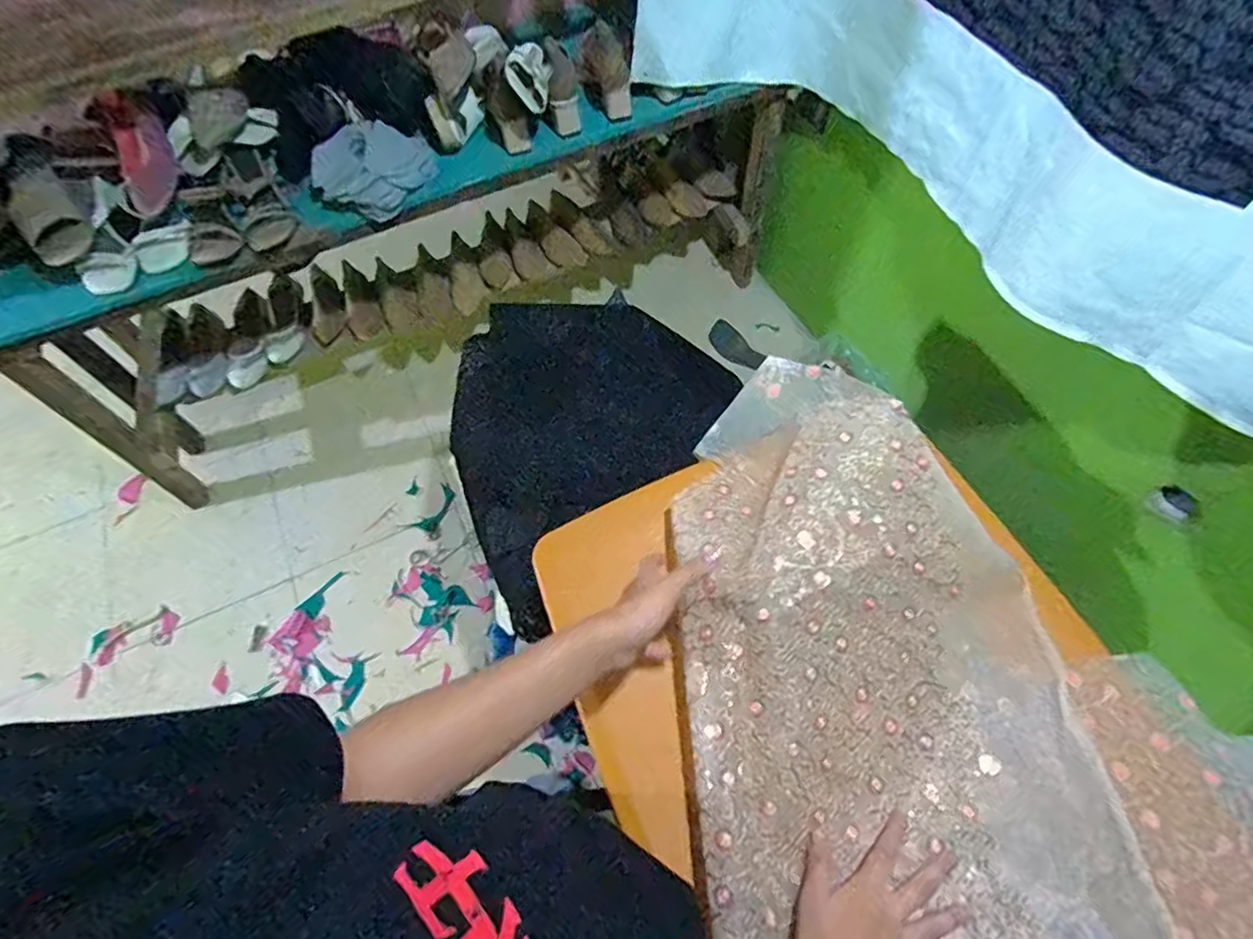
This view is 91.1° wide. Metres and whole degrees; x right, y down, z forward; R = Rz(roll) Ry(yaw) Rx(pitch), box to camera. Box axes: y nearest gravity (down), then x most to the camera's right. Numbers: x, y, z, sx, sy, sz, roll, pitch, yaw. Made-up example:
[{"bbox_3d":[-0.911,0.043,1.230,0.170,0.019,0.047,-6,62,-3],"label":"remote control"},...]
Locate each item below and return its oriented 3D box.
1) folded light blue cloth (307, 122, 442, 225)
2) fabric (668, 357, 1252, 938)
[{"bbox_3d":[-0.443,-0.527,1.075,0.152,0.080,0.192,28,67,16],"label":"folded light blue cloth"},{"bbox_3d":[0.286,0.266,0.489,0.468,0.112,0.791,-5,62,0],"label":"fabric"}]

